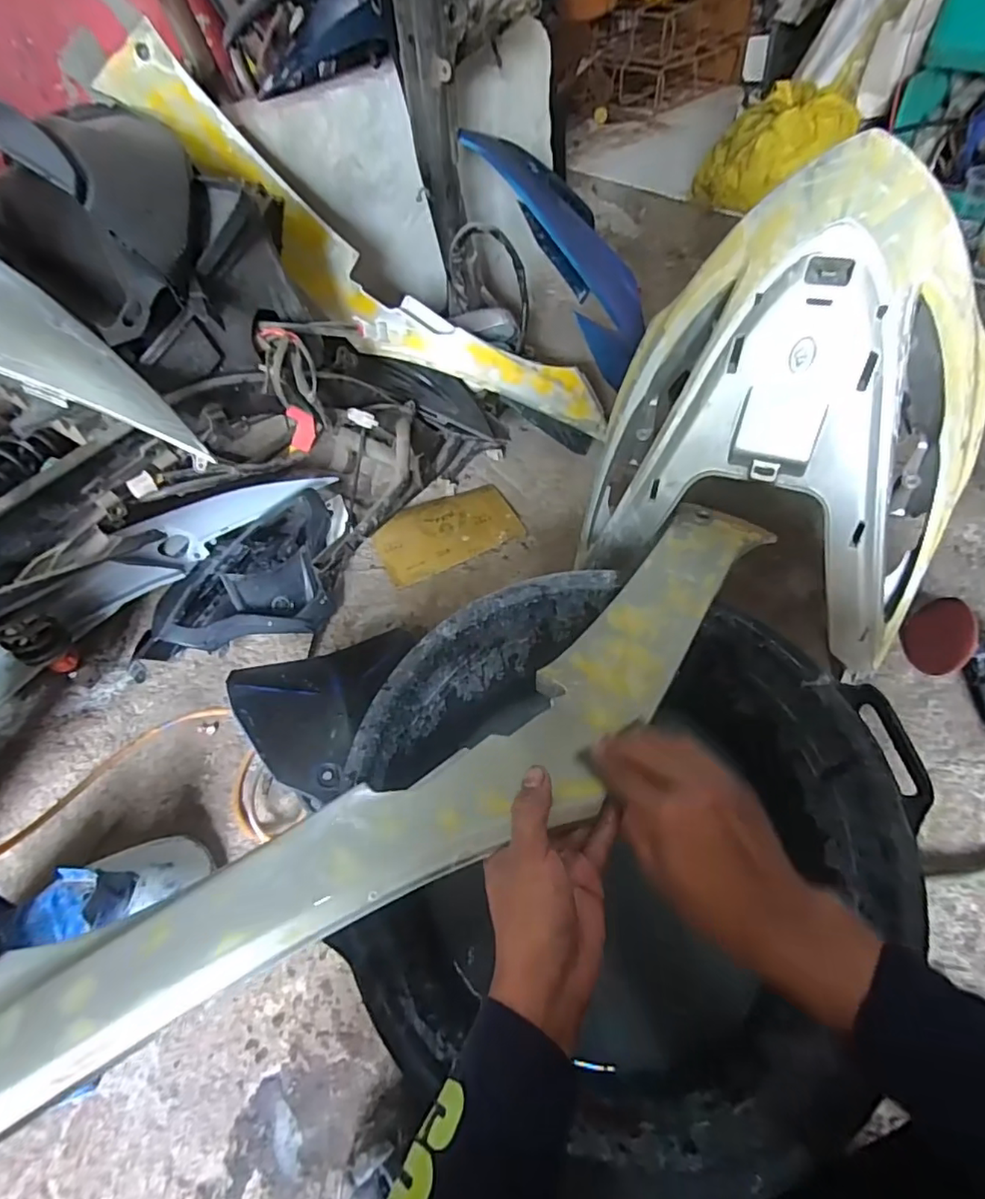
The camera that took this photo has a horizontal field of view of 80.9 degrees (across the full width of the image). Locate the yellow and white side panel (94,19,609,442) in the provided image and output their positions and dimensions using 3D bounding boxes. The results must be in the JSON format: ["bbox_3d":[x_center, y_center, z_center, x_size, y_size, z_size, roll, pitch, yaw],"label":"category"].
[{"bbox_3d":[-0.162,-0.446,0.847,0.789,0.130,0.104,31,53,-19],"label":"yellow and white side panel"}]

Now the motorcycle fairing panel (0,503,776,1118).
[{"bbox_3d":[-0.009,0.101,0.415,0.795,0.045,0.131,-29,55,-32],"label":"motorcycle fairing panel"}]

